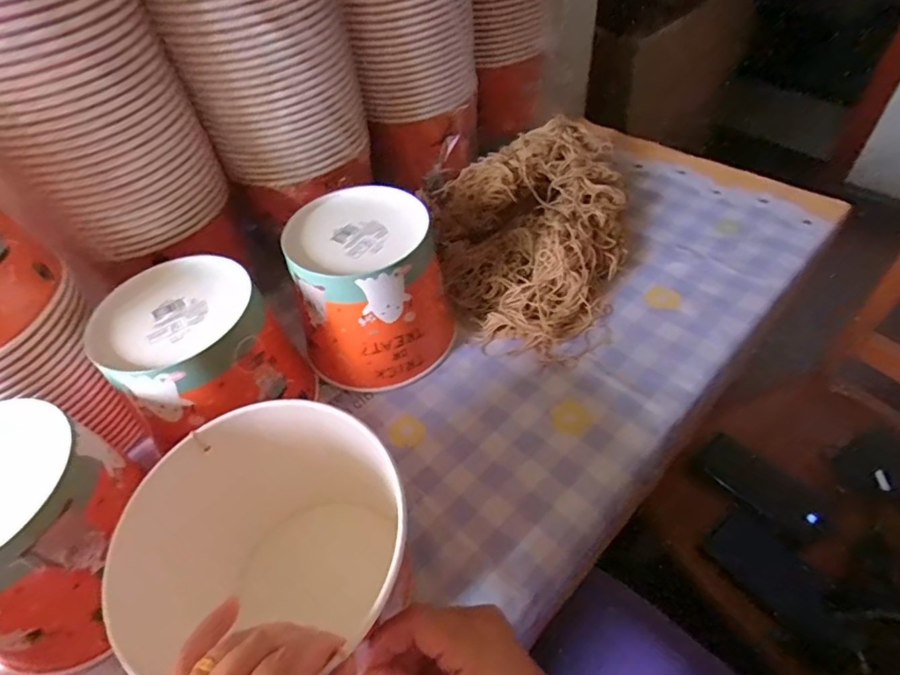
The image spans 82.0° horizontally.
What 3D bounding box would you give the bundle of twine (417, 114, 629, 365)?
[{"bbox_3d":[0.085,-0.138,0.602,0.231,0.066,0.346,8,52,13],"label":"bundle of twine"}]

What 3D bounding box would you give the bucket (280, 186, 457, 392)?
[{"bbox_3d":[-0.078,-0.048,0.499,0.140,0.129,0.141,-15,50,-6],"label":"bucket"}]

